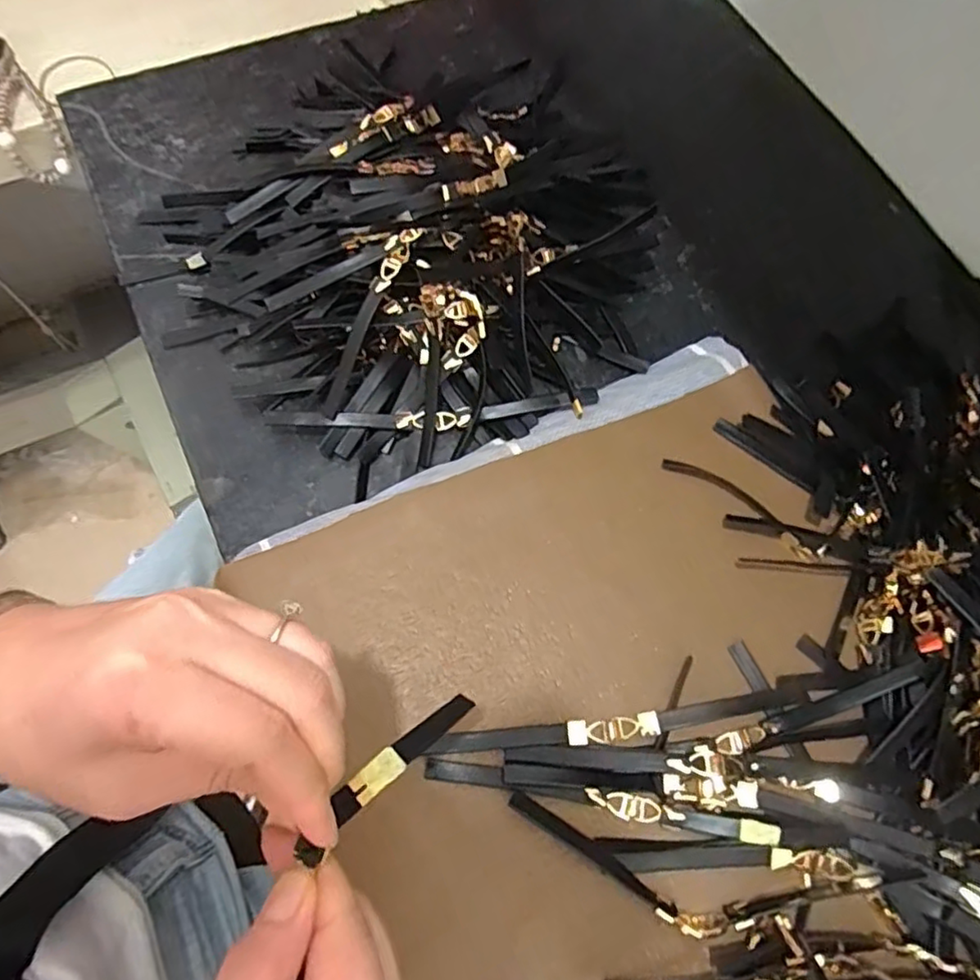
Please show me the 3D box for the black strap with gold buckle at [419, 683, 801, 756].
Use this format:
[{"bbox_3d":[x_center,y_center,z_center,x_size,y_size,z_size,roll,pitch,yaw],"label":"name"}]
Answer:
[{"bbox_3d":[0.073,0.126,0.344,0.204,0.009,0.015,-7,69,-6],"label":"black strap with gold buckle"}]

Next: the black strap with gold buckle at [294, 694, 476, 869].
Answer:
[{"bbox_3d":[-0.037,0.105,0.245,0.011,0.007,0.090,43,36,15],"label":"black strap with gold buckle"}]

